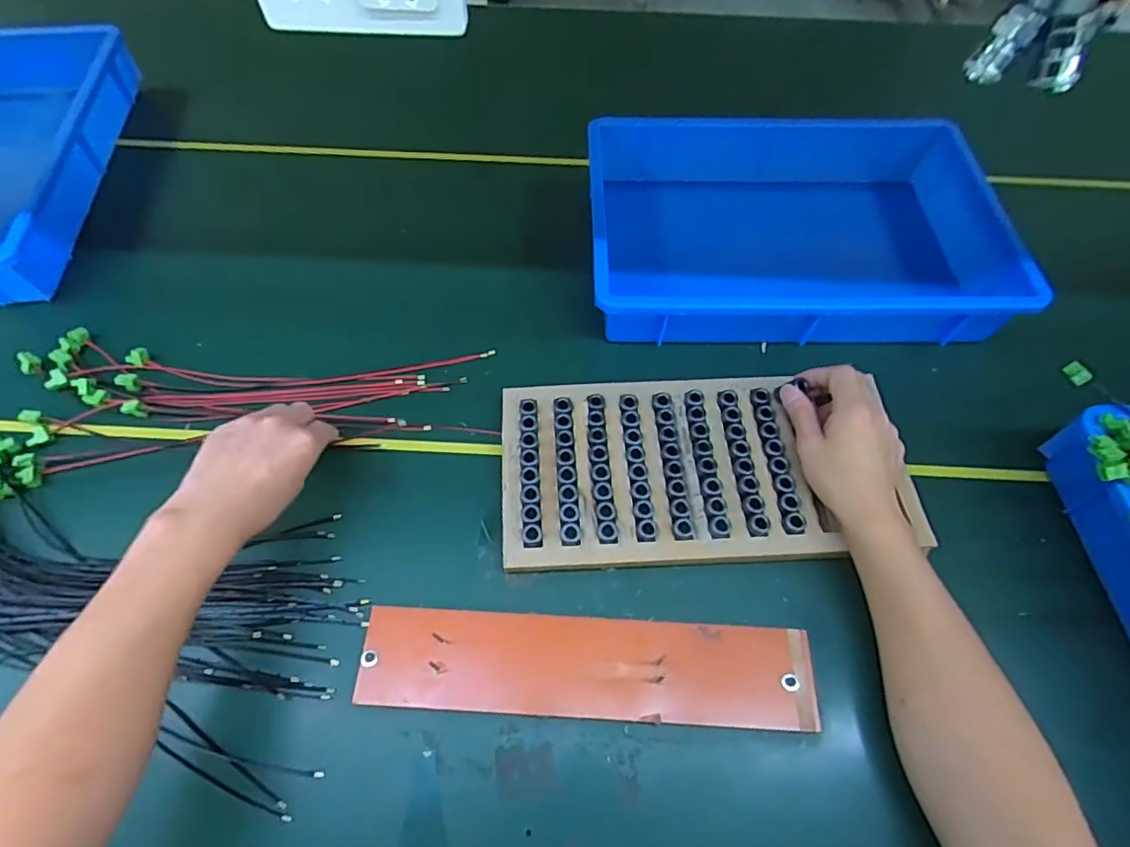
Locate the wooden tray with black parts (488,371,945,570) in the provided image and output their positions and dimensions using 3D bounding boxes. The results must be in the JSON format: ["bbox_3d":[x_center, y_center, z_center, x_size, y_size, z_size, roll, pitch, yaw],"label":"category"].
[{"bbox_3d":[0.118,0.033,0.503,0.341,0.018,0.170,-2,62,-2],"label":"wooden tray with black parts"}]

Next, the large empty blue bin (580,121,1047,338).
[{"bbox_3d":[0.232,-0.199,0.618,0.404,0.111,0.264,1,62,-1],"label":"large empty blue bin"}]

